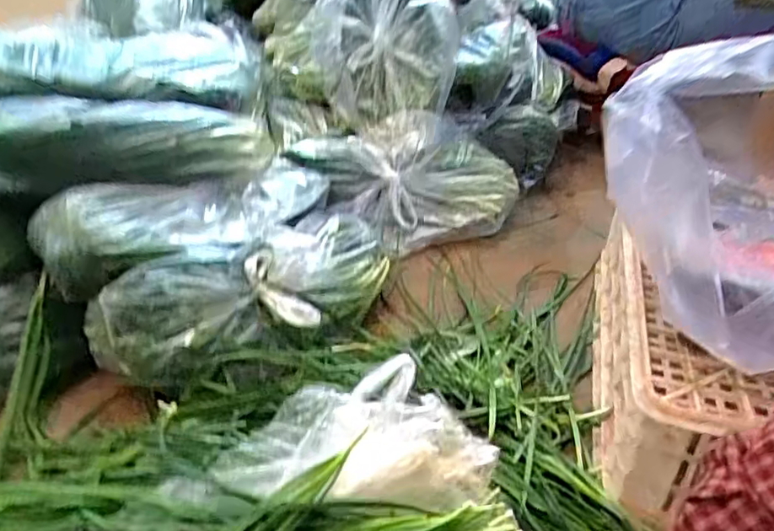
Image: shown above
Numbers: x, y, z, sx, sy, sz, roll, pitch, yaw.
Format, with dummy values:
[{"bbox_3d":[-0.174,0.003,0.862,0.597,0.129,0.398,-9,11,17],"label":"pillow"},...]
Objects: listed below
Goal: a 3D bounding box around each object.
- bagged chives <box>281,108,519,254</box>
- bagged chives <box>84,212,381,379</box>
[{"bbox_3d":[0.038,-0.166,1.166,0.425,0.161,0.252,7,36,8],"label":"bagged chives"},{"bbox_3d":[-0.164,0.026,0.843,0.456,0.125,0.188,-25,43,-32],"label":"bagged chives"}]

